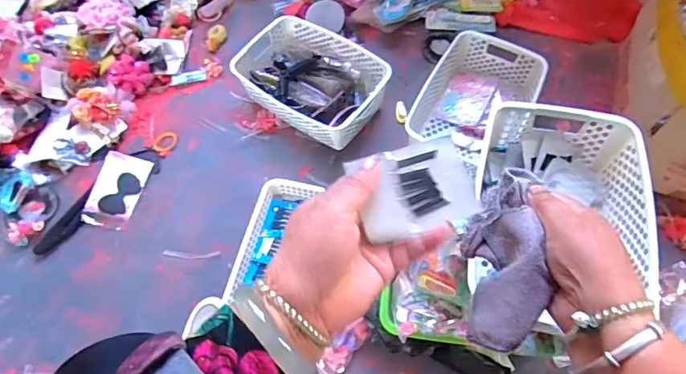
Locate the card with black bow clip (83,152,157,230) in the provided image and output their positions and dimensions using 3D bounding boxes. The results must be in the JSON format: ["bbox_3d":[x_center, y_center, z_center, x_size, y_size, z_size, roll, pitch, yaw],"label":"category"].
[{"bbox_3d":[-0.447,0.007,0.899,0.088,0.010,0.151,17,69,-8],"label":"card with black bow clip"}]

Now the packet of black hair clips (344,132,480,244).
[{"bbox_3d":[0.051,0.001,0.328,0.084,0.009,0.062,-17,79,-11],"label":"packet of black hair clips"}]

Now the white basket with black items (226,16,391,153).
[{"bbox_3d":[-0.071,-0.218,0.953,0.294,0.118,0.218,30,67,15],"label":"white basket with black items"}]

